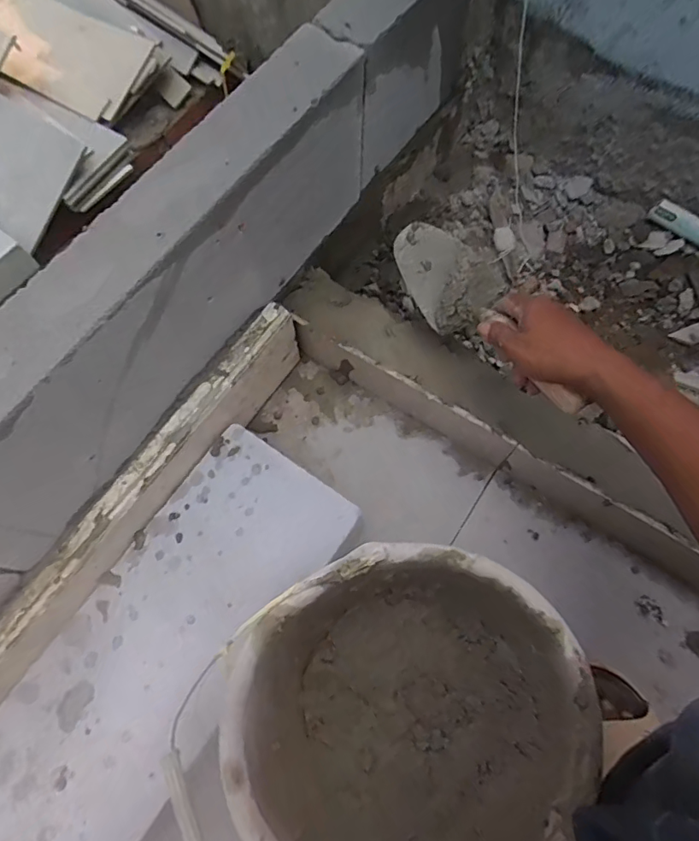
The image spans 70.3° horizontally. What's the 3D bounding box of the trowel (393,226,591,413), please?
[{"bbox_3d":[0.150,-0.114,0.537,0.086,0.055,0.281,-30,63,-9],"label":"trowel"}]

